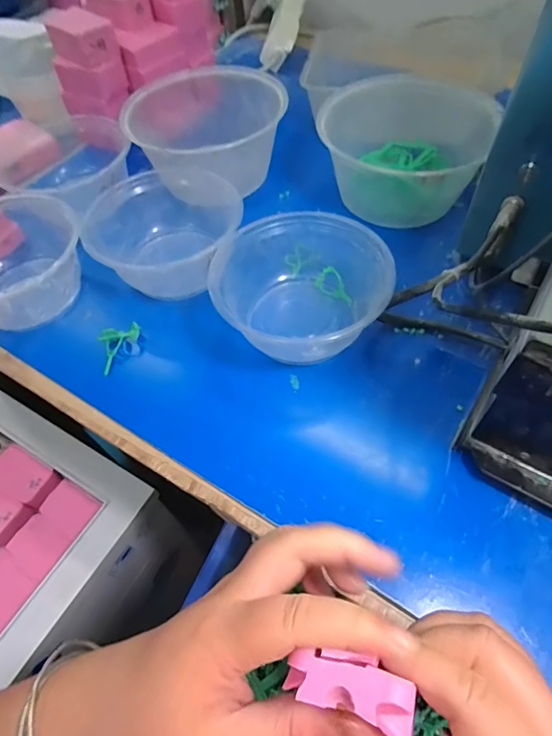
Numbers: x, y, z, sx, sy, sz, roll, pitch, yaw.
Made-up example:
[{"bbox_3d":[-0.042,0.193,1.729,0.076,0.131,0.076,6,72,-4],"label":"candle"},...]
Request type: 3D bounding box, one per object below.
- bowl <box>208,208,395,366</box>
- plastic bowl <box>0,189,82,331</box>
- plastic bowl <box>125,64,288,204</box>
[{"bbox_3d":[0.016,-0.066,0.359,0.112,0.062,0.132,37,66,24],"label":"bowl"},{"bbox_3d":[-0.246,-0.106,0.408,0.131,0.070,0.121,-2,57,3],"label":"plastic bowl"},{"bbox_3d":[-0.068,-0.254,0.477,0.158,0.070,0.158,-2,57,3],"label":"plastic bowl"}]

